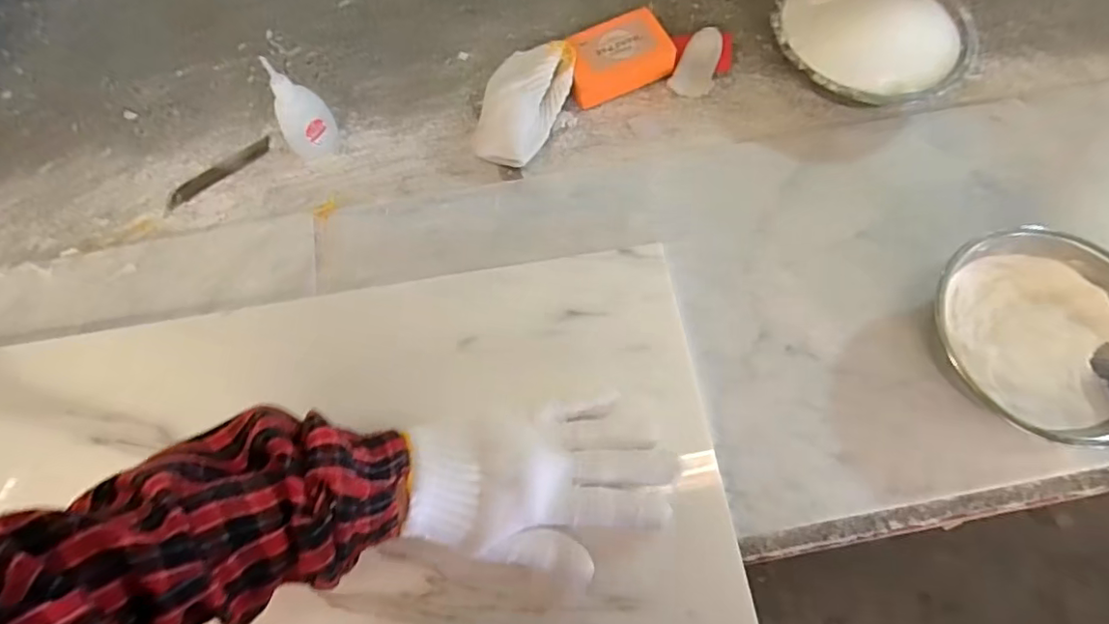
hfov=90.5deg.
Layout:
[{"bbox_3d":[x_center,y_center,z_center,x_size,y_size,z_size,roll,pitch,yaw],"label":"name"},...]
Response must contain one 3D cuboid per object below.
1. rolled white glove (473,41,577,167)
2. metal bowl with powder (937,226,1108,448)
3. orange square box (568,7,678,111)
[{"bbox_3d":[-0.027,-0.180,0.474,0.059,0.045,0.117,27,73,10],"label":"rolled white glove"},{"bbox_3d":[0.332,0.019,0.381,0.137,0.059,0.140,0,70,1],"label":"metal bowl with powder"},{"bbox_3d":[0.055,-0.230,0.497,0.095,0.035,0.062,-22,71,-7],"label":"orange square box"}]

